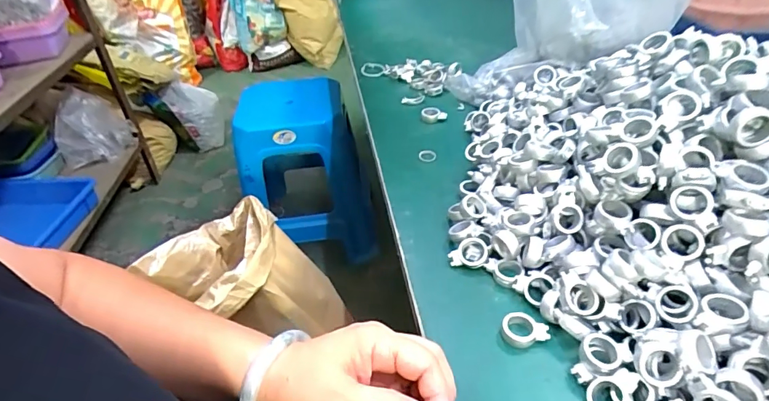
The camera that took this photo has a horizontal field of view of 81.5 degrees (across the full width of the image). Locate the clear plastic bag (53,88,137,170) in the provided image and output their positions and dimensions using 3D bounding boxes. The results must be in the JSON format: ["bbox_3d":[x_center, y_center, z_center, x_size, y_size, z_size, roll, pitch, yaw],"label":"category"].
[{"bbox_3d":[-1.025,-0.249,1.566,0.243,0.217,0.189,-31,46,-30],"label":"clear plastic bag"}]

